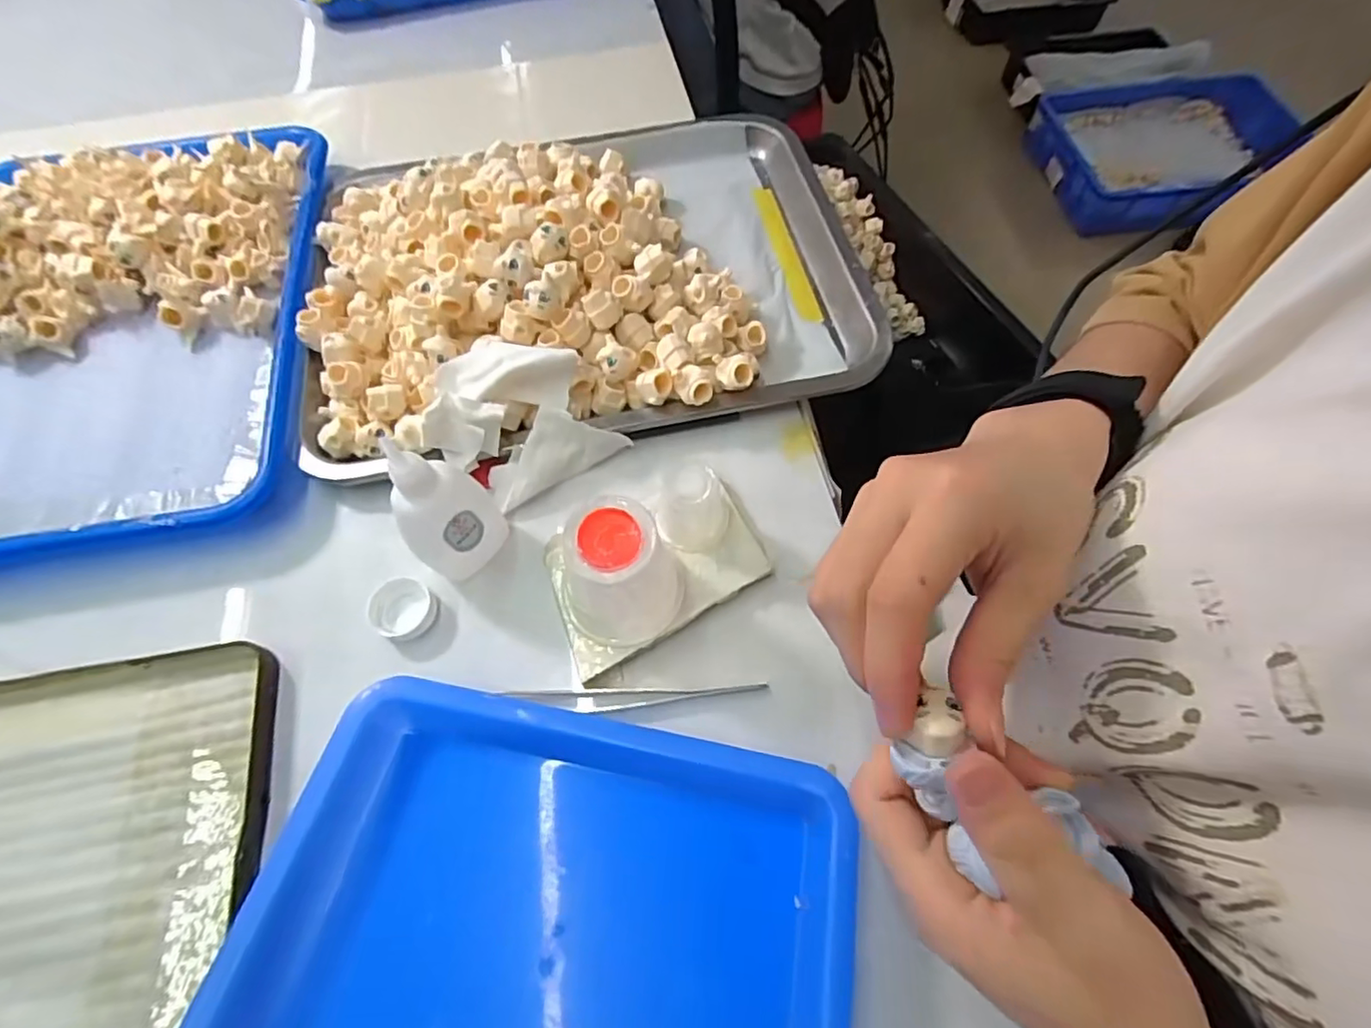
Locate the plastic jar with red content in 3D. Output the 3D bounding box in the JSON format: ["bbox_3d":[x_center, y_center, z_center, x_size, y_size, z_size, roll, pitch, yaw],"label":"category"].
[{"bbox_3d":[-0.030,0.028,0.270,0.054,0.065,0.047,-5,65,-2],"label":"plastic jar with red content"}]

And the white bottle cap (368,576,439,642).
[{"bbox_3d":[-0.141,0.047,0.298,0.029,0.011,0.029,0,64,0],"label":"white bottle cap"}]

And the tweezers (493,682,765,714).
[{"bbox_3d":[-0.025,0.086,0.278,0.124,0.006,0.011,-2,64,-1],"label":"tweezers"}]

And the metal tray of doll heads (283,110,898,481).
[{"bbox_3d":[-0.064,-0.167,0.375,0.348,0.060,0.261,-11,65,-5],"label":"metal tray of doll heads"}]

